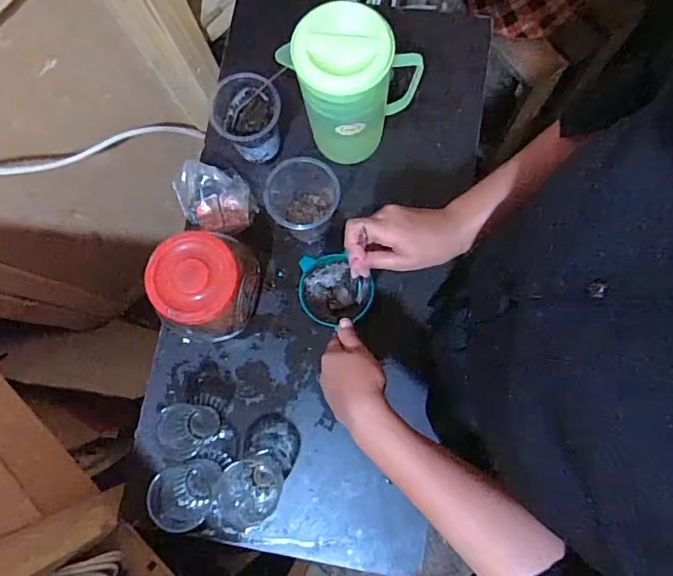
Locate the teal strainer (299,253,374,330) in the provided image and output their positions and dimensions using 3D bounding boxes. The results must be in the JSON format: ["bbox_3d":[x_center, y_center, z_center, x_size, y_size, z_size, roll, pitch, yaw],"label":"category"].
[{"bbox_3d":[0.001,0.001,0.588,0.084,0.046,0.074,-7,79,-1],"label":"teal strainer"}]

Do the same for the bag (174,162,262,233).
[{"bbox_3d":[-0.169,-0.125,0.687,0.118,0.043,0.090,37,84,7],"label":"bag"}]

